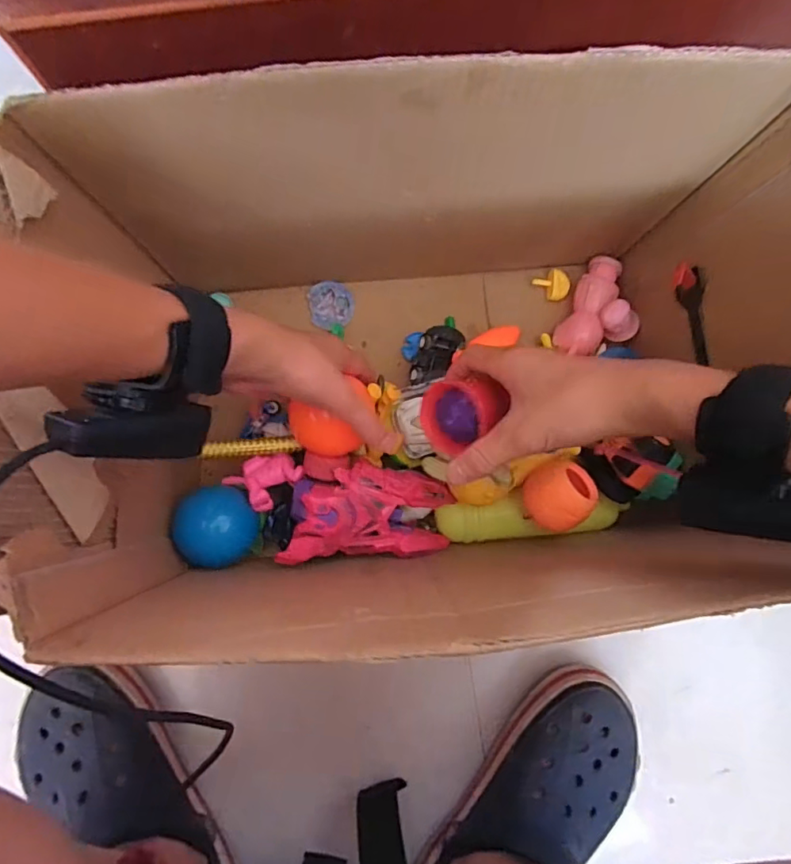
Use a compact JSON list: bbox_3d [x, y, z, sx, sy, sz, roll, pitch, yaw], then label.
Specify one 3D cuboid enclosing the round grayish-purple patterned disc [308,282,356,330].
[{"bbox_3d":[-0.060,-0.120,0.494,0.040,0.012,0.041,0,81,-3],"label":"round grayish-purple patterned disc"}]

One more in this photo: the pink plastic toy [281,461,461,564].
[{"bbox_3d":[-0.022,0.063,0.413,0.136,0.038,0.073,-2,81,-3],"label":"pink plastic toy"}]

